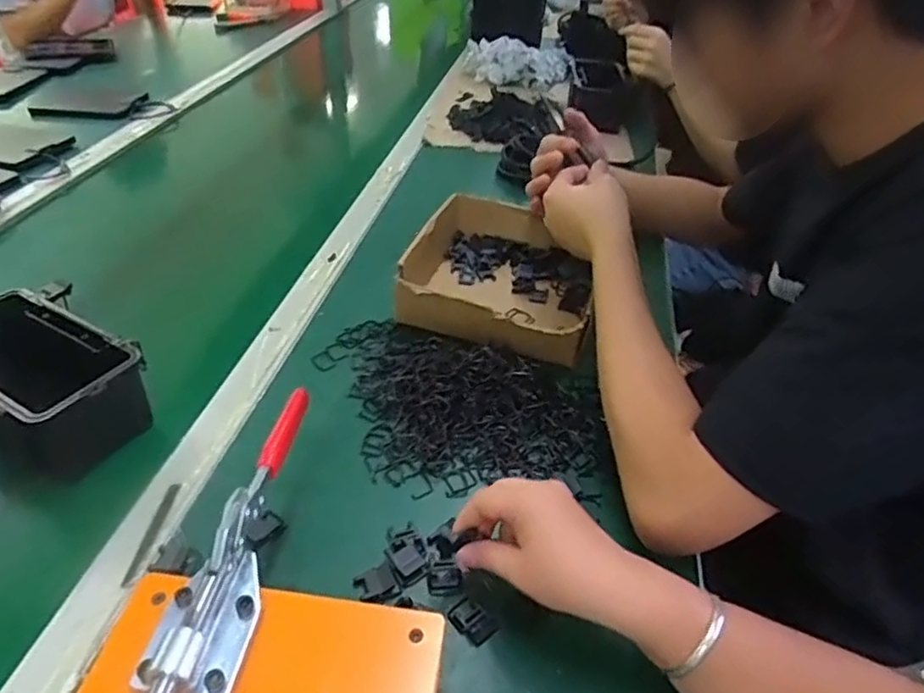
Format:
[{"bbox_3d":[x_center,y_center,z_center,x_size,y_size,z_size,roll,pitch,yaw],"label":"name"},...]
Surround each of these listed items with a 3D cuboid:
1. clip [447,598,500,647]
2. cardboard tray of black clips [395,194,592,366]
[{"bbox_3d":[0.008,0.188,0.444,0.031,0.004,0.023,33,47,31],"label":"clip"},{"bbox_3d":[0.043,-0.089,0.732,0.184,0.065,0.246,12,40,9],"label":"cardboard tray of black clips"}]

